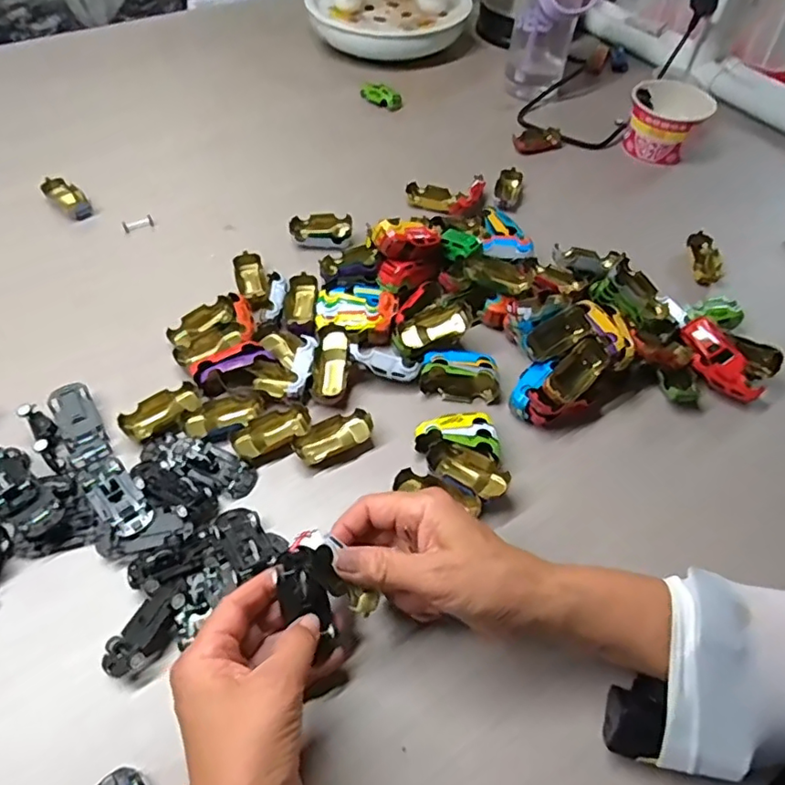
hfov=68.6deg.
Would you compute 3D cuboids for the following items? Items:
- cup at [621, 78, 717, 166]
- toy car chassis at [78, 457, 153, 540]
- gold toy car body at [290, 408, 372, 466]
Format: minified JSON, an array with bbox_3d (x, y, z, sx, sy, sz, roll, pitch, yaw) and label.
[{"bbox_3d":[0.340,-0.338,0.720,0.094,0.069,0.083,21,55,14],"label":"cup"},{"bbox_3d":[-0.196,0.074,0.410,0.030,0.009,0.062,-35,73,-24],"label":"toy car chassis"},{"bbox_3d":[-0.046,0.034,0.453,0.063,0.015,0.029,-26,58,-19],"label":"gold toy car body"}]

